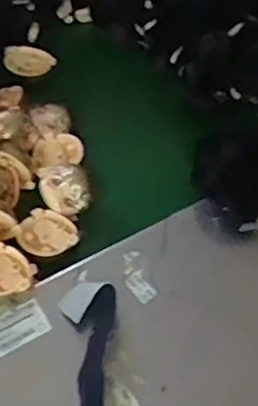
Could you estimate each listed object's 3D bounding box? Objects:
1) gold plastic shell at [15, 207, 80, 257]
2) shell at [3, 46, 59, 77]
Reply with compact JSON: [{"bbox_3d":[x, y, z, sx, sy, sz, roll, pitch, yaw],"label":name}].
[{"bbox_3d":[-0.069,0.025,0.538,0.051,0.011,0.044,21,57,14],"label":"gold plastic shell"},{"bbox_3d":[-0.112,-0.152,0.670,0.069,0.018,0.037,14,61,23],"label":"shell"}]

